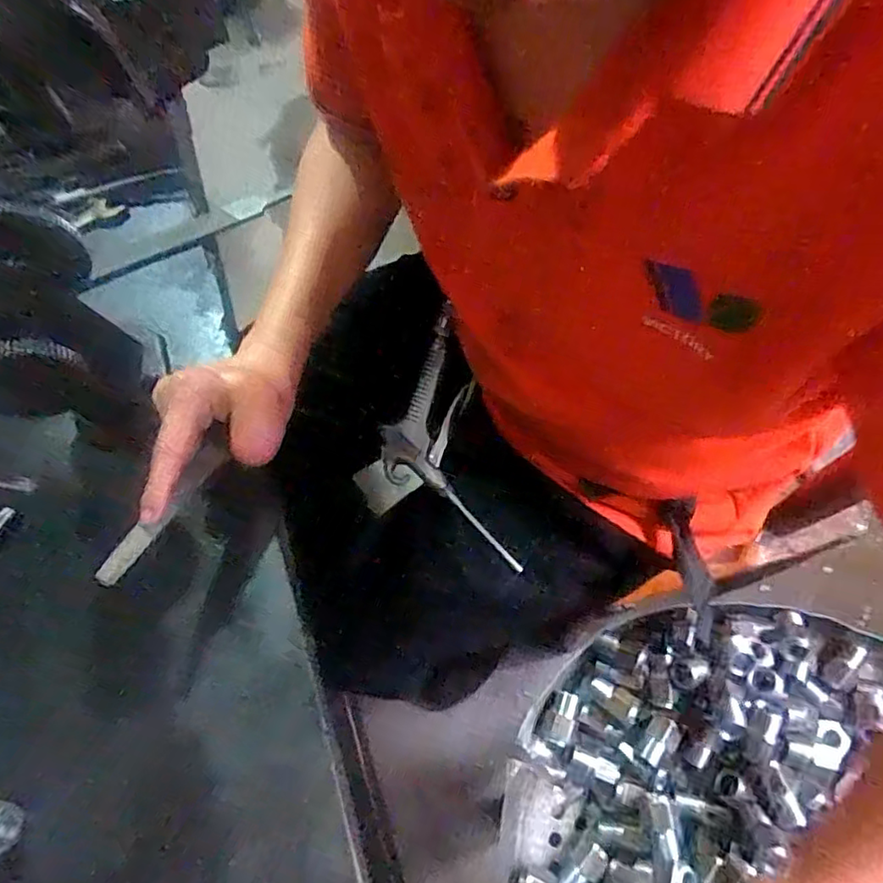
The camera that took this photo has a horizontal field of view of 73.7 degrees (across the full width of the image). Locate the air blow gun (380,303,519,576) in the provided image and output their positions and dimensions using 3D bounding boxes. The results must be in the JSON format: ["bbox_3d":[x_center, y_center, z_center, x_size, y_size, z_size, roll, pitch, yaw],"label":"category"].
[{"bbox_3d":[-0.006,-0.003,0.515,0.094,0.019,0.234,-13,80,9],"label":"air blow gun"}]

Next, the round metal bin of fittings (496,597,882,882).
[{"bbox_3d":[0.243,0.303,0.417,0.386,0.073,0.358,-3,65,7],"label":"round metal bin of fittings"}]

